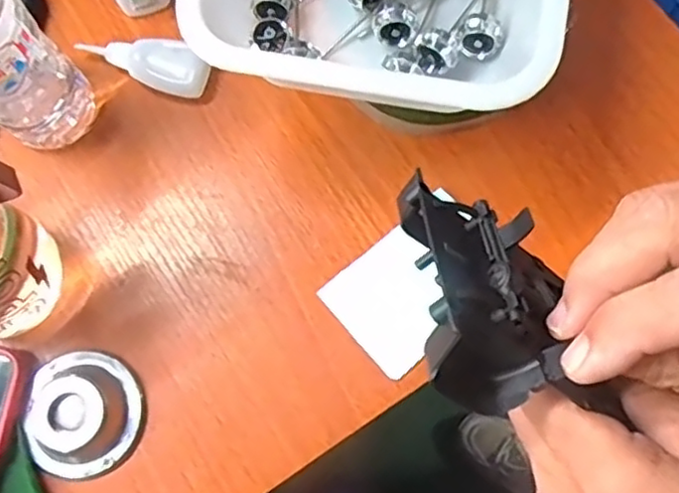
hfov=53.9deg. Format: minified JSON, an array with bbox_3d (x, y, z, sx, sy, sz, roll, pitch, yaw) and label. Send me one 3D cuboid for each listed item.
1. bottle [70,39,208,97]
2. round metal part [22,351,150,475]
[{"bbox_3d":[-0.127,-0.123,0.438,0.088,0.026,0.030,23,77,6],"label":"bottle"},{"bbox_3d":[-0.149,0.096,0.383,0.068,0.022,0.068,5,76,2],"label":"round metal part"}]

